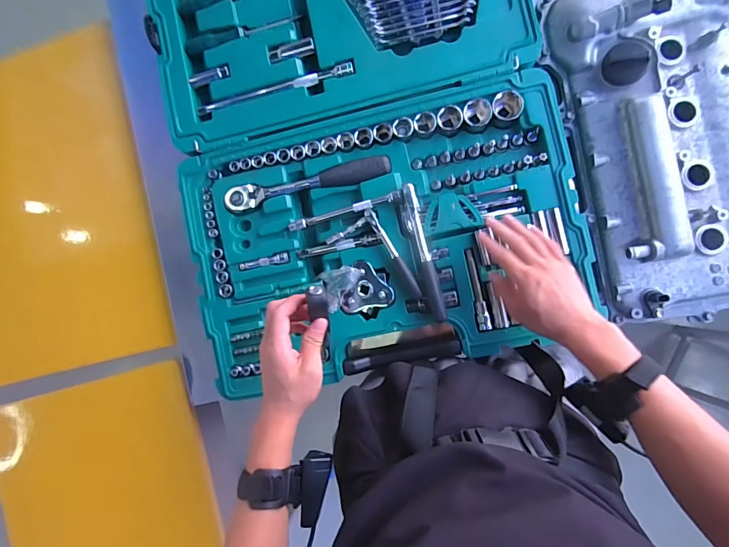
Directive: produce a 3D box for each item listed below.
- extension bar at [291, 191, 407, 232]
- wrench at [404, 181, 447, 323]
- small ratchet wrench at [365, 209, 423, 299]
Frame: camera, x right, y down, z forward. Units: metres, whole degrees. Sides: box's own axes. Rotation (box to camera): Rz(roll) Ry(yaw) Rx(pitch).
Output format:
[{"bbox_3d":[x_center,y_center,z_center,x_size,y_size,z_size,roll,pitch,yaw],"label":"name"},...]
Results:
[{"bbox_3d":[-0.027,-0.088,0.559,0.168,0.013,0.014,-14,87,6],"label":"extension bar"},{"bbox_3d":[0.081,-0.029,0.544,0.022,0.040,0.192,-14,88,6],"label":"wrench"},{"bbox_3d":[0.040,-0.028,0.552,0.016,0.019,0.139,-31,86,5],"label":"small ratchet wrench"}]

